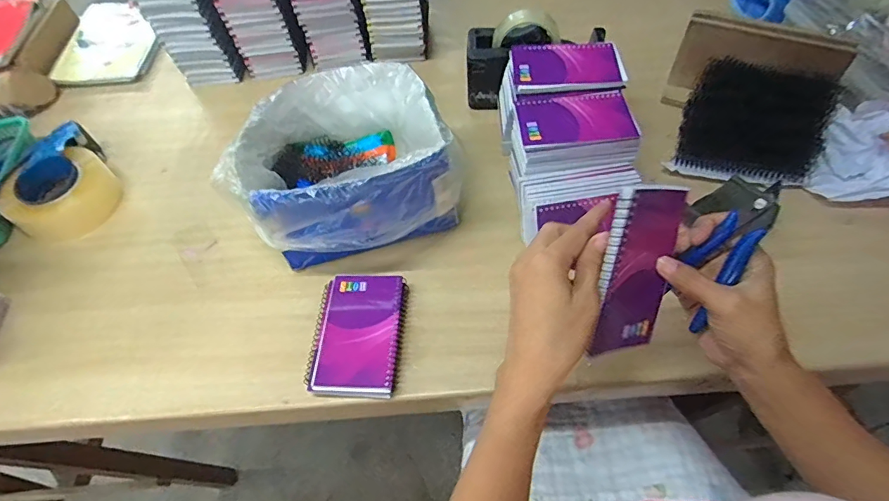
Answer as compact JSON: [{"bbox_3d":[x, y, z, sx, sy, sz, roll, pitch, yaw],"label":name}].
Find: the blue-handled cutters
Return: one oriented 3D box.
[{"bbox_3d":[0.213,0.003,0.357,0.041,0.123,0.014,42,32,27],"label":"blue-handled cutters"}]

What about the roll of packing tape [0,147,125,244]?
[{"bbox_3d":[-0.524,-0.073,0.640,0.131,0.059,0.116,-33,60,-16],"label":"roll of packing tape"}]

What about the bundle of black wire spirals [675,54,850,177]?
[{"bbox_3d":[0.415,-0.172,0.618,0.174,0.064,0.145,16,59,15],"label":"bundle of black wire spirals"}]

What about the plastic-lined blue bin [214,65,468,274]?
[{"bbox_3d":[-0.116,-0.099,0.569,0.251,0.153,0.221,-24,58,-11],"label":"plastic-lined blue bin"}]

